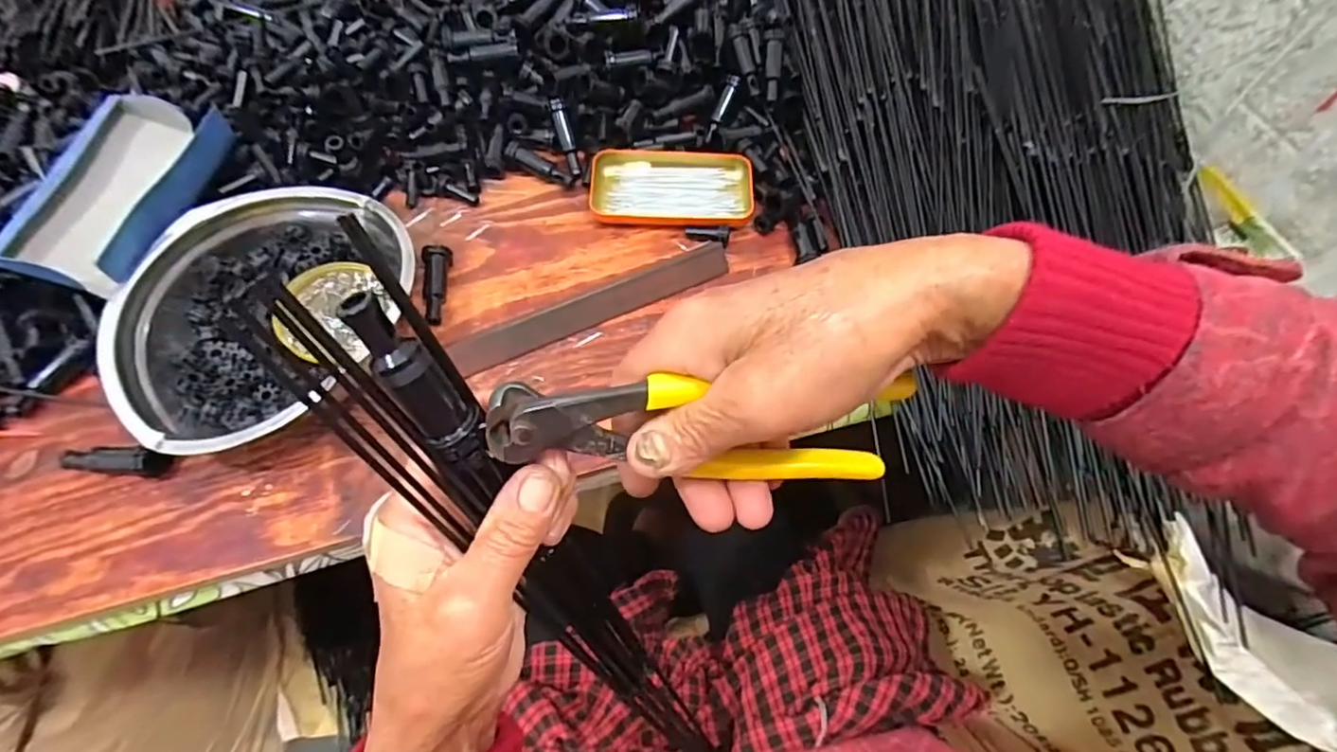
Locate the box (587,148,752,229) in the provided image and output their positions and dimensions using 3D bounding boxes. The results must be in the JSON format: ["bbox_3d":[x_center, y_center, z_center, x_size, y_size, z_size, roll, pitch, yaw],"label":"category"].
[{"bbox_3d":[0.003,-0.169,0.552,0.141,0.018,0.072,4,63,0],"label":"box"}]

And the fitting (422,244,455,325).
[{"bbox_3d":[-0.190,-0.074,0.500,0.020,0.015,0.071,-5,63,-5],"label":"fitting"}]

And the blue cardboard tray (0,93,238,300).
[{"bbox_3d":[-0.413,-0.145,0.463,0.110,0.034,0.183,5,63,0],"label":"blue cardboard tray"}]

